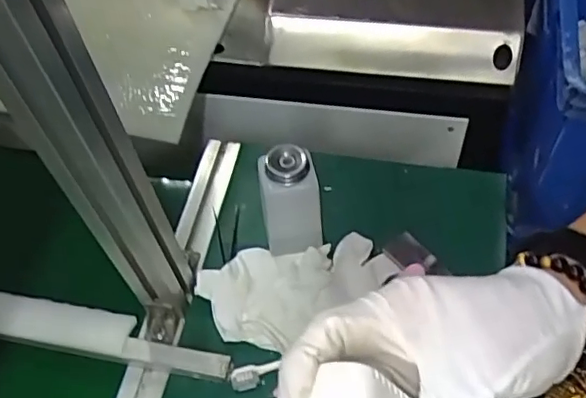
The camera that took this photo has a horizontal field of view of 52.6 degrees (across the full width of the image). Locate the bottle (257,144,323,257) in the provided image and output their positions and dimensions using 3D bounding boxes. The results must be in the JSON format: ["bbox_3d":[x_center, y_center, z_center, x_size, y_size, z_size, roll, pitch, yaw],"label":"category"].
[{"bbox_3d":[-0.004,0.001,0.555,0.055,0.118,0.051,-9,56,-1],"label":"bottle"}]

